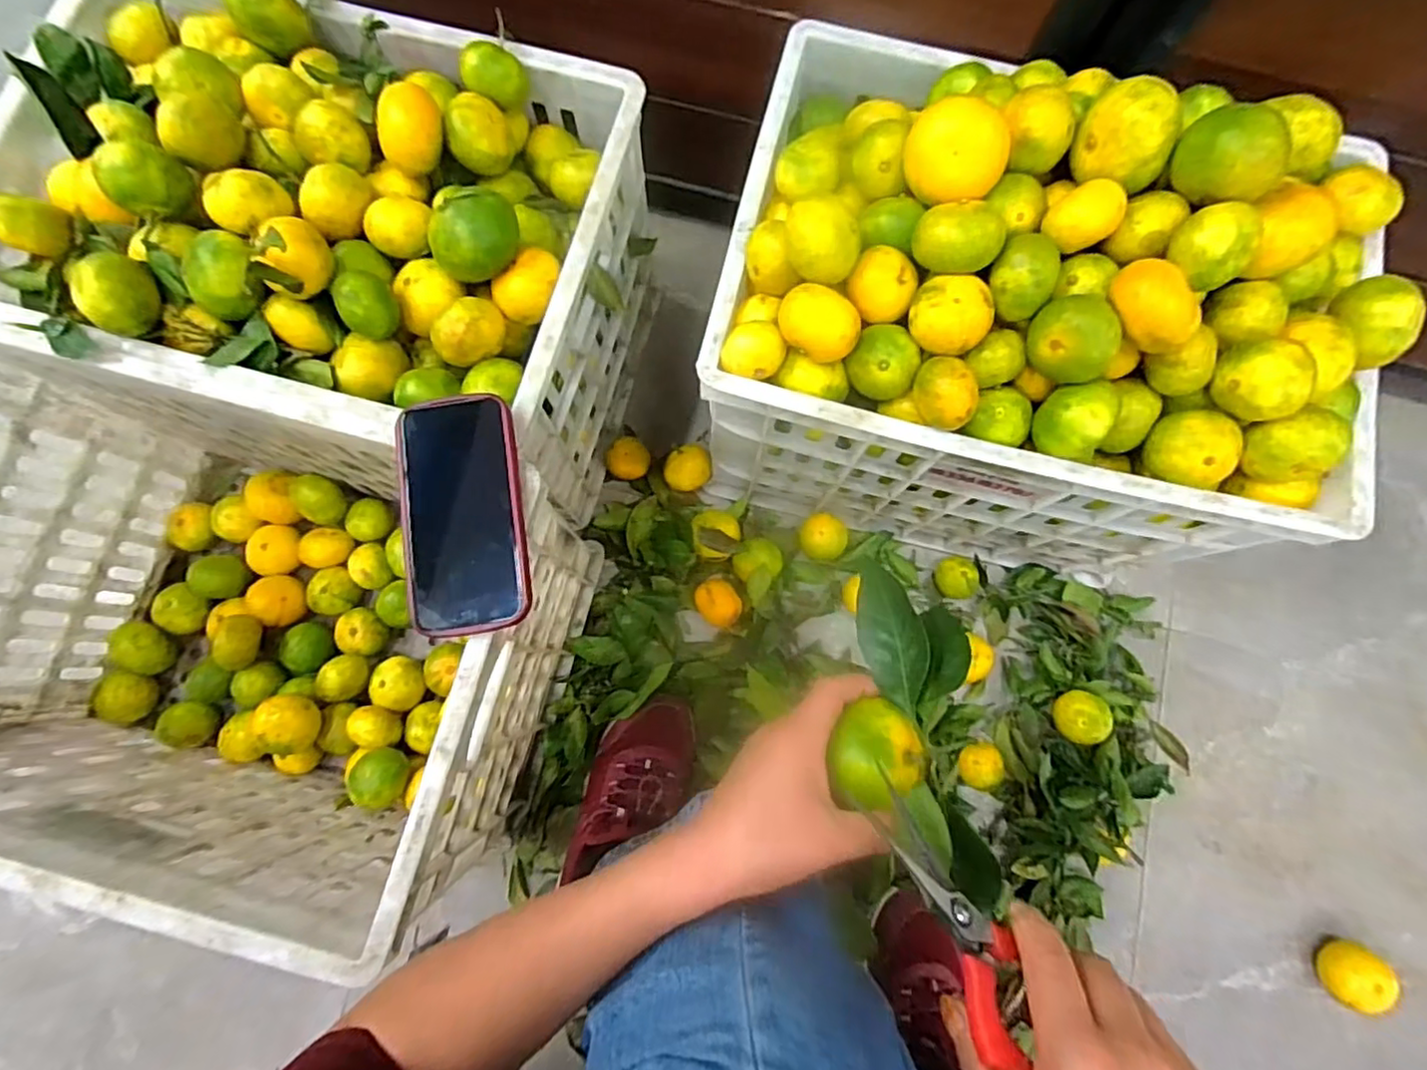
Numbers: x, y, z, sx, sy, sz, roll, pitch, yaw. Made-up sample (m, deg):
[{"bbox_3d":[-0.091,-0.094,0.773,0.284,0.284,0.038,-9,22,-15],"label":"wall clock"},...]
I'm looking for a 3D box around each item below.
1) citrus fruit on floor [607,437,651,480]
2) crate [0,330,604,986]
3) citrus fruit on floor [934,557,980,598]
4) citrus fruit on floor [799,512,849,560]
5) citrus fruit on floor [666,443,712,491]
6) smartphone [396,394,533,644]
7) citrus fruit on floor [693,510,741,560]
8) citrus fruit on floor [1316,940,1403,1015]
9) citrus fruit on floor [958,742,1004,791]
[{"bbox_3d":[-0.103,-0.091,0.761,0.049,0.040,0.056,13,78,2],"label":"citrus fruit on floor"},{"bbox_3d":[-0.404,0.076,0.565,0.506,0.329,0.335,15,78,2],"label":"crate"},{"bbox_3d":[0.286,0.051,0.738,0.044,0.038,0.047,0,78,-1],"label":"citrus fruit on floor"},{"bbox_3d":[0.127,0.004,0.738,0.054,0.051,0.050,0,78,-1],"label":"citrus fruit on floor"},{"bbox_3d":[-0.029,-0.076,0.748,0.054,0.047,0.051,0,78,-1],"label":"citrus fruit on floor"},{"bbox_3d":[-0.175,-0.015,0.435,0.084,0.013,0.164,-8,79,-3],"label":"smartphone"},{"bbox_3d":[0.004,0.002,0.742,0.056,0.045,0.065,1,78,-1],"label":"citrus fruit on floor"},{"bbox_3d":[0.665,0.456,0.651,0.058,0.046,0.059,0,78,-1],"label":"citrus fruit on floor"},{"bbox_3d":[0.290,0.252,0.692,0.043,0.041,0.047,0,78,-1],"label":"citrus fruit on floor"}]

